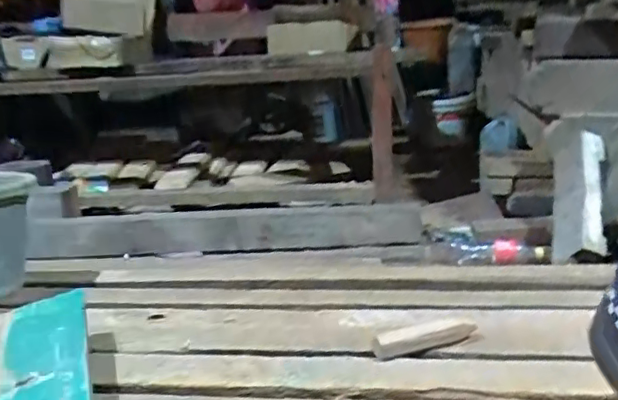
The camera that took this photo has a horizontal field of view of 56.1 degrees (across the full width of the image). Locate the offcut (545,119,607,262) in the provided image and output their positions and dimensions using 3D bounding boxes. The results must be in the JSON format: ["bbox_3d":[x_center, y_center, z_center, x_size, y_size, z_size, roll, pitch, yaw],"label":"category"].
[{"bbox_3d":[0.621,-0.027,1.340,0.125,0.051,0.412,-13,45,33],"label":"offcut"}]

